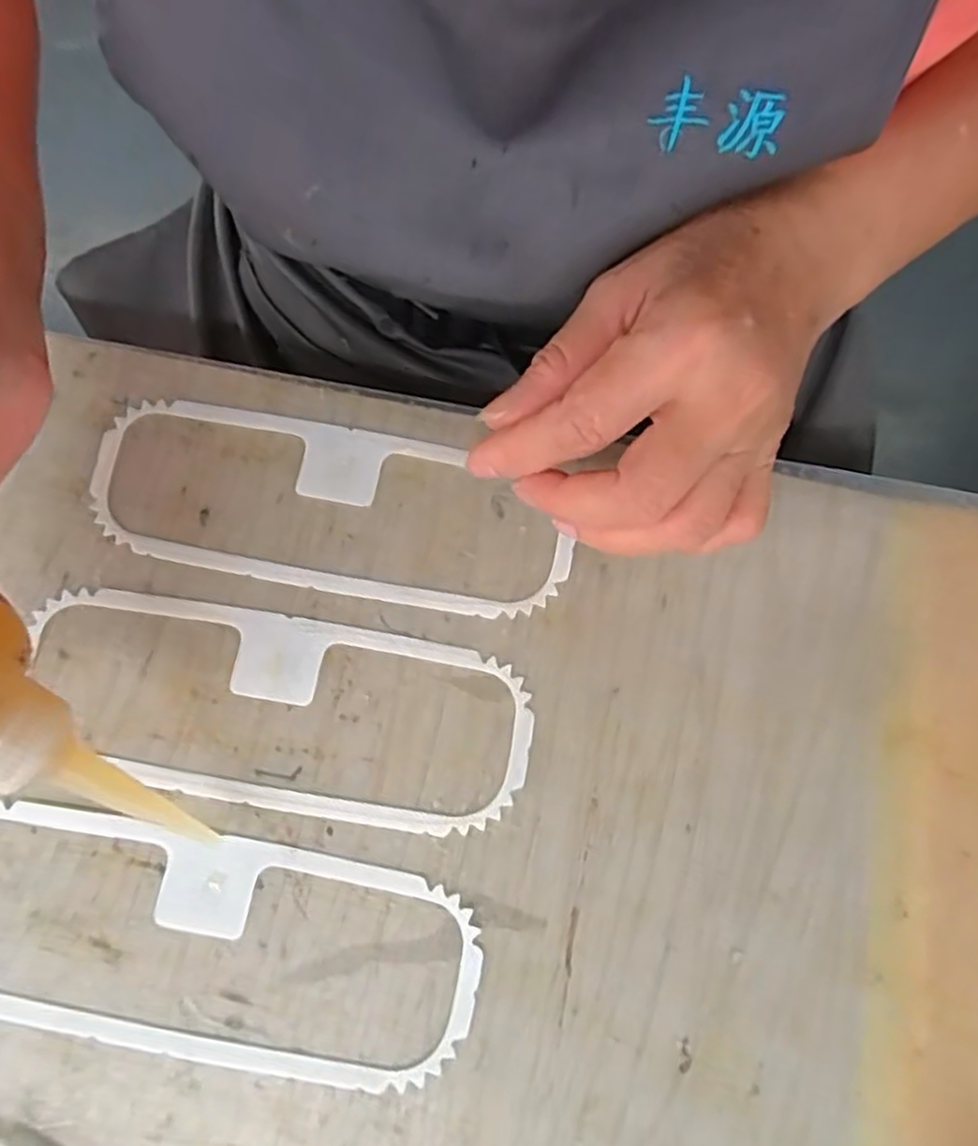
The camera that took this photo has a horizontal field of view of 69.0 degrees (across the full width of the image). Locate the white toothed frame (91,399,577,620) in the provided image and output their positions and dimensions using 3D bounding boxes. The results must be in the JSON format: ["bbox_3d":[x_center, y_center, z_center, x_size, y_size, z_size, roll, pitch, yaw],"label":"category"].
[{"bbox_3d":[-0.063,-0.027,0.286,0.193,0.004,0.068,10,74,2],"label":"white toothed frame"}]

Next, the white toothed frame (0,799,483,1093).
[{"bbox_3d":[-0.100,0.126,0.243,0.193,0.004,0.068,10,74,2],"label":"white toothed frame"}]

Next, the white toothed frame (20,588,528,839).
[{"bbox_3d":[-0.080,0.050,0.264,0.189,0.004,0.069,10,74,2],"label":"white toothed frame"}]

